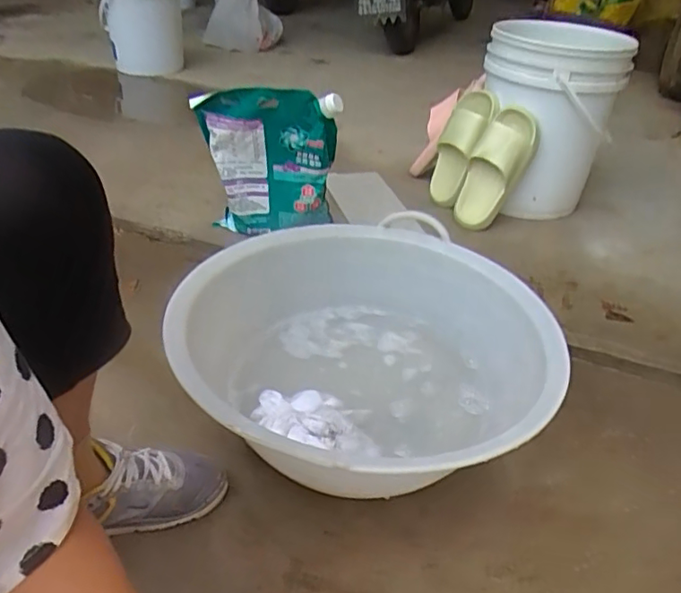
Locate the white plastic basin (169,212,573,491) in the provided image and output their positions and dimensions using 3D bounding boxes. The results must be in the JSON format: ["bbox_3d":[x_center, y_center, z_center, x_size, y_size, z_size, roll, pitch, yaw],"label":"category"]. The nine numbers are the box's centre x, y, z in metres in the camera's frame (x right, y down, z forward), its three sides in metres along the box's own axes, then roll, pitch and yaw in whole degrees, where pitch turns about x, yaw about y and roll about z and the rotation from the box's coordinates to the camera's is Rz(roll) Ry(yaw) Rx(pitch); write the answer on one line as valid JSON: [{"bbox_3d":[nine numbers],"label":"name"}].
[{"bbox_3d":[0.035,0.089,0.835,0.515,0.173,0.510,2,35,-1],"label":"white plastic basin"}]

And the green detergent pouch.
[{"bbox_3d":[-0.135,-0.237,1.100,0.253,0.310,0.067,5,35,2],"label":"green detergent pouch"}]

